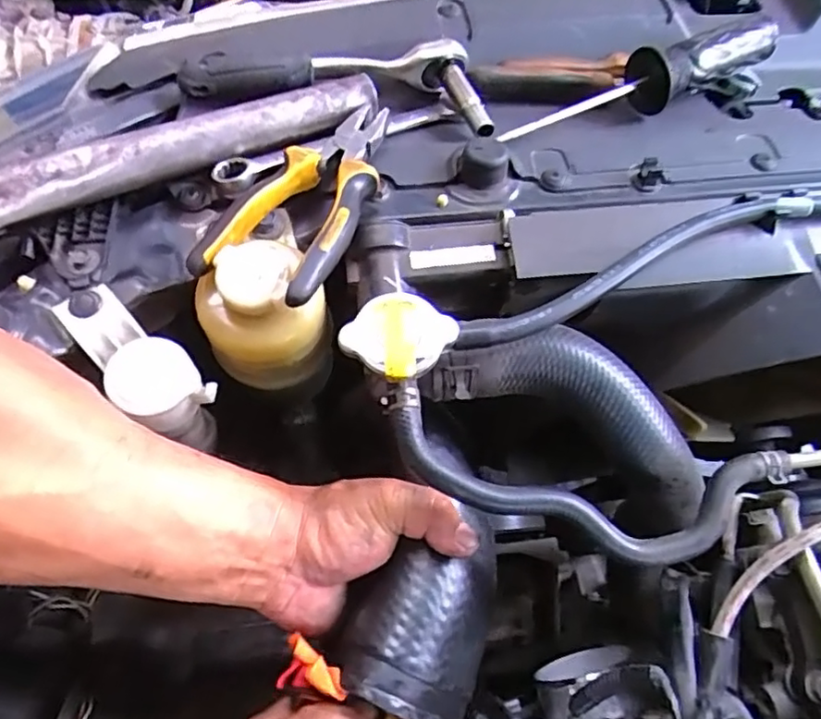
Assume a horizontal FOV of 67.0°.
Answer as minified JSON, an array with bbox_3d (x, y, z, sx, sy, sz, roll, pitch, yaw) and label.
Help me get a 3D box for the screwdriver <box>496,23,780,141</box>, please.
[{"bbox_3d":[0.165,-0.197,0.441,0.227,0.032,0.033,-23,71,-12],"label":"screwdriver"}]

